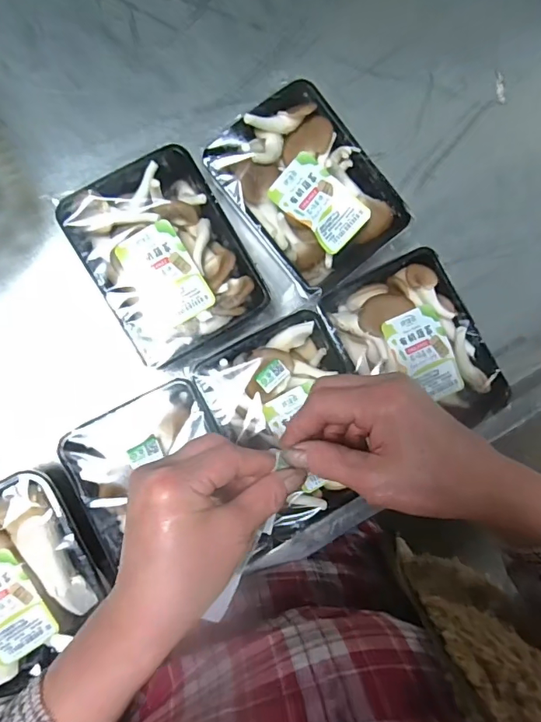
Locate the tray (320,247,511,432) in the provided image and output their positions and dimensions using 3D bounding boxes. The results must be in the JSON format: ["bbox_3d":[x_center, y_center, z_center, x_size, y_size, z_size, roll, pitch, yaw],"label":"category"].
[{"bbox_3d":[0.127,-0.007,0.438,0.118,0.044,0.162,-27,89,-7],"label":"tray"}]

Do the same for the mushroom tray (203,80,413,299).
[{"bbox_3d":[0.031,-0.150,0.441,0.125,0.055,0.160,-39,91,-8],"label":"mushroom tray"}]

